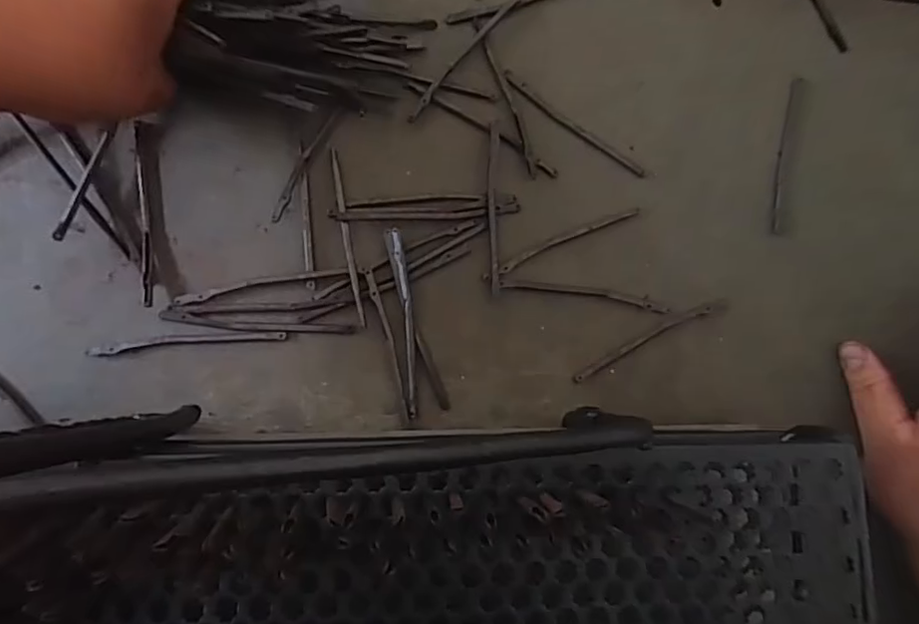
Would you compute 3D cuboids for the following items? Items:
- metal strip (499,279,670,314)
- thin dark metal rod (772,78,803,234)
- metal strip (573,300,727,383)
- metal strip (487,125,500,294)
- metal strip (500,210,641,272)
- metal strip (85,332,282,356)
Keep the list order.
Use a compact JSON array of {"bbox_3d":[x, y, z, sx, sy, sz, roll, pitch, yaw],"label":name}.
[{"bbox_3d":[0.069,-0.010,0.322,0.095,0.004,0.007,9,83,-4],"label":"metal strip"},{"bbox_3d":[0.189,-0.092,0.339,0.007,0.004,0.093,13,83,-4],"label":"thin dark metal rod"},{"bbox_3d":[0.105,0.014,0.323,0.095,0.004,0.009,-26,87,-8],"label":"metal strip"},{"bbox_3d":[0.019,-0.057,0.317,0.006,0.006,0.093,1,84,-5],"label":"metal strip"},{"bbox_3d":[0.060,-0.041,0.324,0.086,0.004,0.007,-25,86,-8],"label":"metal strip"},{"bbox_3d":[-0.138,0.014,0.299,0.096,0.004,0.008,-5,84,-6],"label":"metal strip"}]

